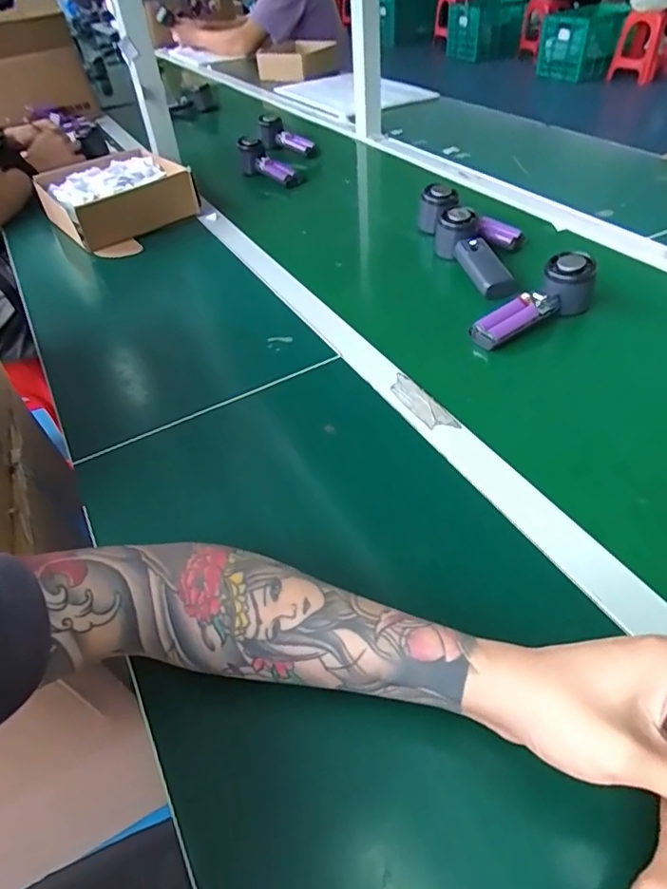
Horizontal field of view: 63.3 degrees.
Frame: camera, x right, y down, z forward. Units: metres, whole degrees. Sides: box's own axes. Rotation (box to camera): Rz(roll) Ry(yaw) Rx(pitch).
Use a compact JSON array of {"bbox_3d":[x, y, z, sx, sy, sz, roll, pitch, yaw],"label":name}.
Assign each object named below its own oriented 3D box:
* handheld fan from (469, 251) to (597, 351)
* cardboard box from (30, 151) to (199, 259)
[{"bbox_3d":[0.234,-0.157,0.631,0.162,0.059,0.046,-33,49,-7],"label":"handheld fan"},{"bbox_3d":[-0.386,-0.435,0.954,0.227,0.084,0.266,-36,52,-27],"label":"cardboard box"}]

